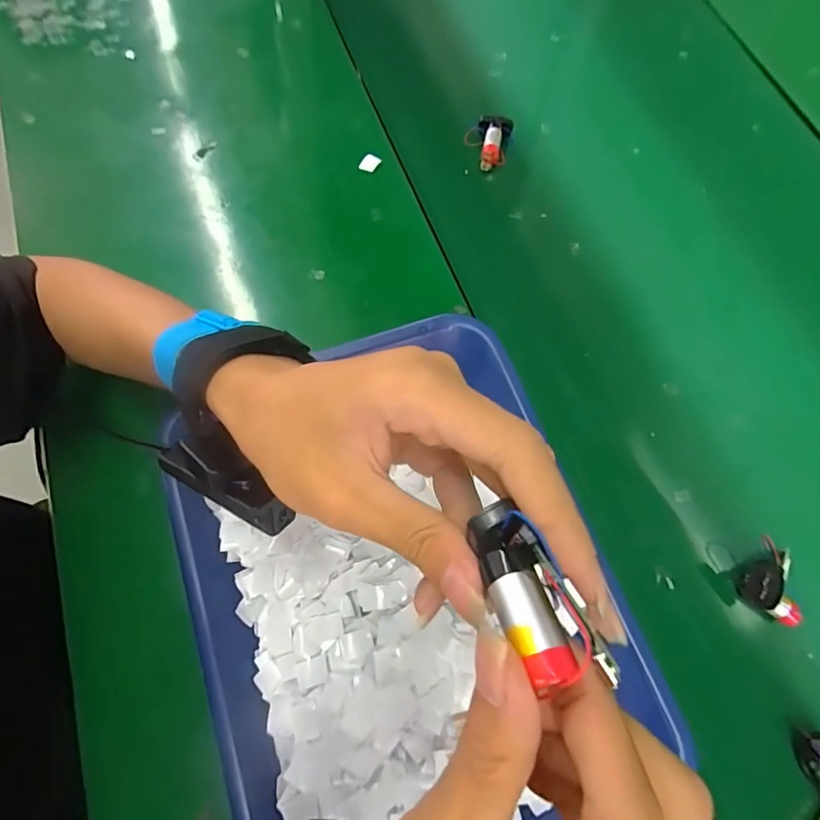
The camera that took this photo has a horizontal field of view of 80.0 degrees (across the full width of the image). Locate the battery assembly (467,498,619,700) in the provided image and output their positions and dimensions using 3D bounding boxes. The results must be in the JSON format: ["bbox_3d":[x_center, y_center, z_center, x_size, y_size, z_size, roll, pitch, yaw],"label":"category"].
[{"bbox_3d":[0.032,0.050,0.130,0.021,0.012,0.048,-24,59,-9],"label":"battery assembly"}]

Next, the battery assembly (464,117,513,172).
[{"bbox_3d":[0.074,-0.257,0.468,0.042,0.018,0.048,13,71,5],"label":"battery assembly"}]

